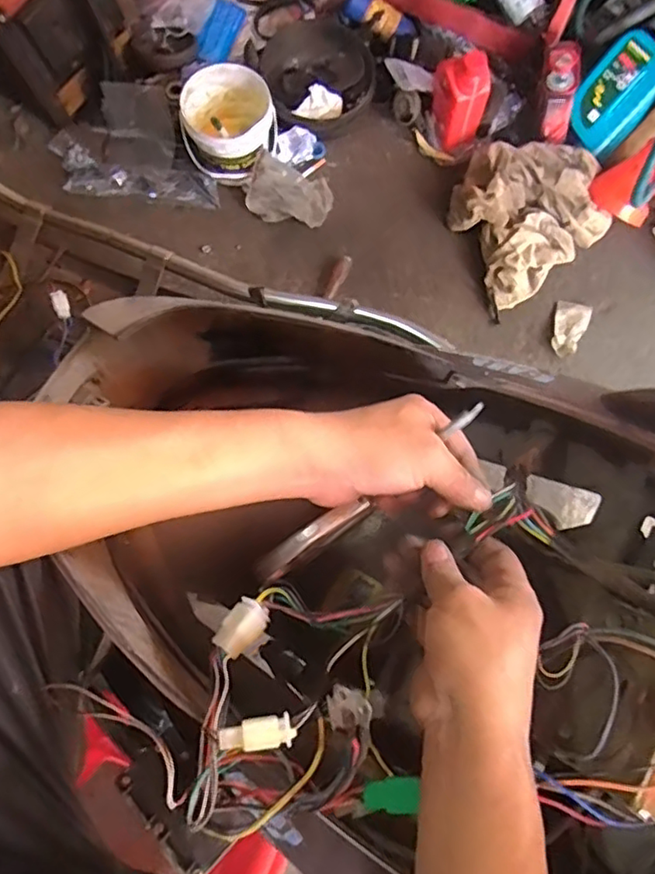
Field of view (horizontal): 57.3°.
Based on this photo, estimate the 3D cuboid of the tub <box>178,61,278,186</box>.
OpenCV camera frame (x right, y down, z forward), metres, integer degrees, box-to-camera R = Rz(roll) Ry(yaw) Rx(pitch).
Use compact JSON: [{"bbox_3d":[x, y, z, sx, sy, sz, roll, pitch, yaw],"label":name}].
[{"bbox_3d":[-0.188,-0.590,1.146,0.170,0.154,0.171,0,76,0],"label":"tub"}]

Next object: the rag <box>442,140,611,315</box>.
[{"bbox_3d":[0.389,-0.435,1.152,0.265,0.098,0.291,-24,77,-6],"label":"rag"}]

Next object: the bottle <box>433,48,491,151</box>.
[{"bbox_3d":[0.251,-0.648,1.131,0.075,0.181,0.089,-17,77,-4],"label":"bottle"}]

